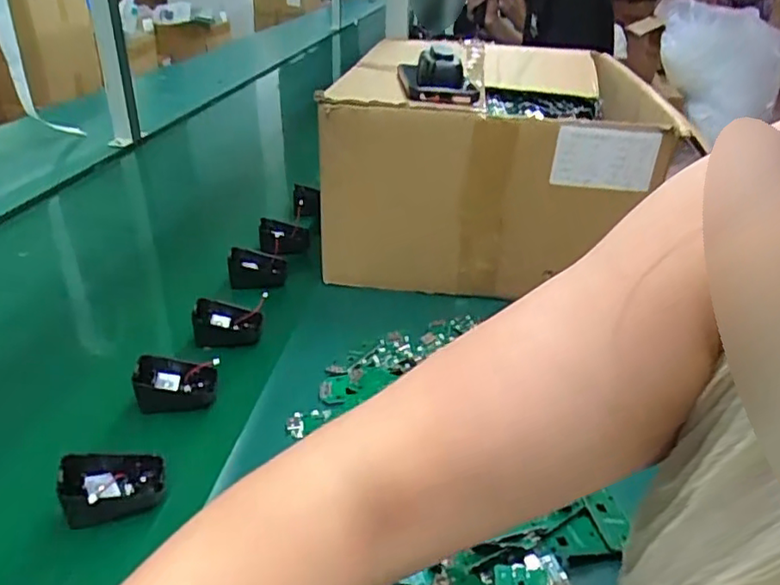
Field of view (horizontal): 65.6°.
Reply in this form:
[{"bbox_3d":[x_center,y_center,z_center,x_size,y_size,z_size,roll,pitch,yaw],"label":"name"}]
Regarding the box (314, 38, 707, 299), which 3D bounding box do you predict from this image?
[{"bbox_3d":[0.143,-0.204,0.863,0.365,0.237,0.517,6,30,6],"label":"box"}]

